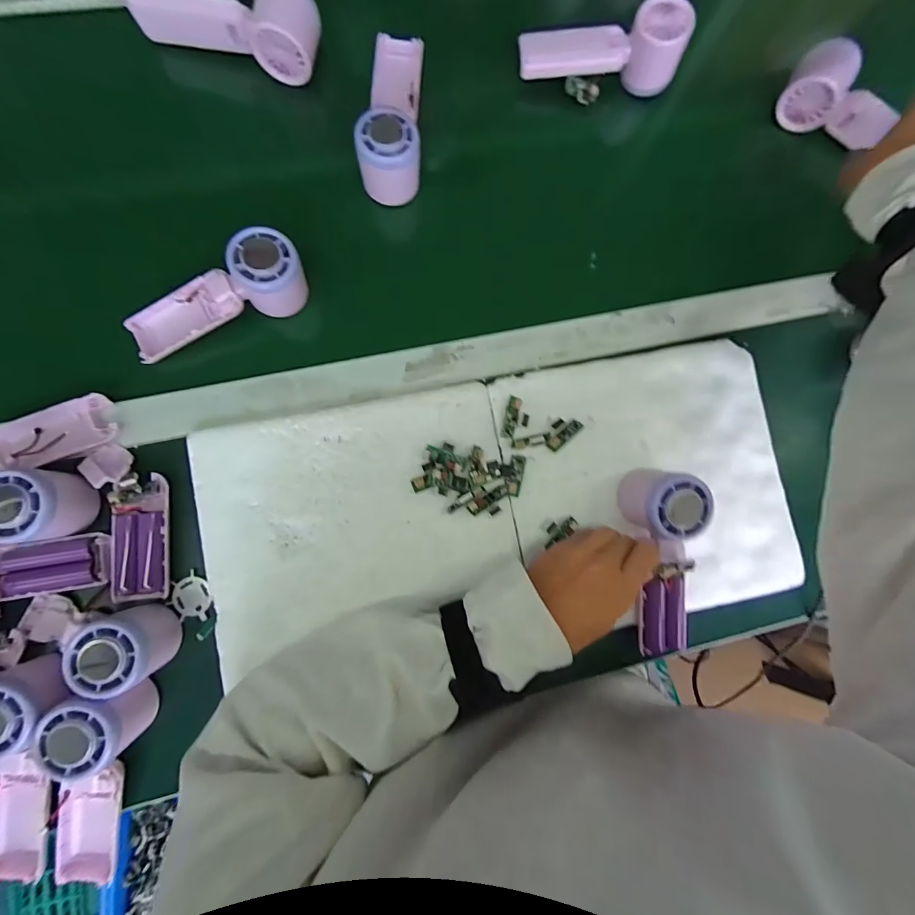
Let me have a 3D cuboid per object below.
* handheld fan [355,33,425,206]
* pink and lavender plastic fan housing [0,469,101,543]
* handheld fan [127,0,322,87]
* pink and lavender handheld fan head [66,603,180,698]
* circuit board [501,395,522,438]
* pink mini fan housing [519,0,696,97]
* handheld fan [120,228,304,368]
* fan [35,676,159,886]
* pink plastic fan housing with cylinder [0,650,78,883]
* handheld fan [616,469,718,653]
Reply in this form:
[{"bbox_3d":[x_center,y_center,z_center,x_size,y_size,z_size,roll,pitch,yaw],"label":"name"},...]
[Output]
[{"bbox_3d":[-0.062,-0.337,0.388,0.055,0.047,0.163,1,85,-6],"label":"handheld fan"},{"bbox_3d":[-0.336,0.039,0.327,0.052,0.054,0.056,-6,86,-6],"label":"pink and lavender plastic fan housing"},{"bbox_3d":[-0.216,-0.416,0.386,0.158,0.052,0.054,13,84,-4],"label":"handheld fan"},{"bbox_3d":[-0.262,0.151,0.324,0.050,0.056,0.055,-27,88,-7],"label":"pink and lavender handheld fan head"},{"bbox_3d":[0.050,-0.038,0.381,0.013,0.011,0.037,13,84,-4],"label":"circuit board"},{"bbox_3d":[0.147,-0.420,0.412,0.162,0.054,0.049,0,85,-6],"label":"pink mini fan housing"},{"bbox_3d":[-0.215,-0.142,0.373,0.165,0.058,0.052,-22,88,9],"label":"handheld fan"},{"bbox_3d":[-0.285,0.255,0.323,0.053,0.059,0.172,14,102,-3],"label":"fan"},{"bbox_3d":[-0.332,0.241,0.309,0.069,0.060,0.166,9,86,-4],"label":"pink plastic fan housing with cylinder"},{"bbox_3d":[0.183,0.089,0.364,0.056,0.060,0.165,-6,102,-5],"label":"handheld fan"}]

